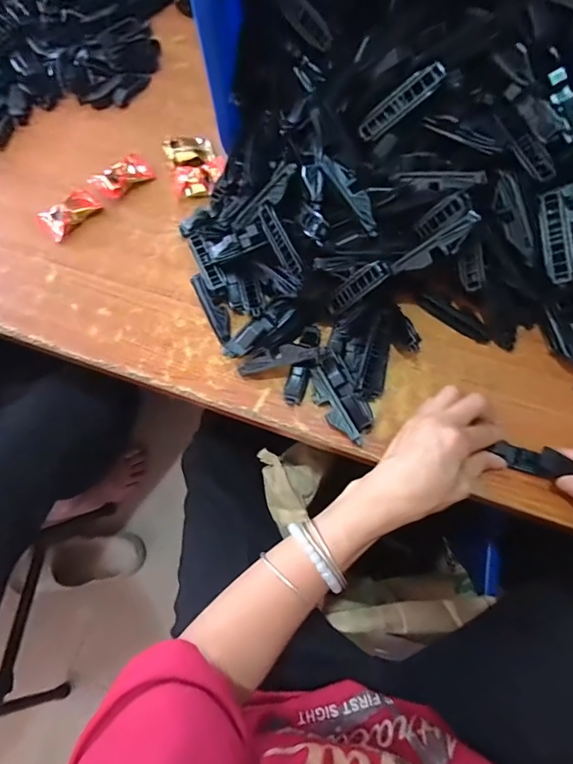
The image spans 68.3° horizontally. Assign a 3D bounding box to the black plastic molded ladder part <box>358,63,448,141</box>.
[{"bbox_3d":[0.095,-0.234,0.354,0.074,0.011,0.020,-31,71,23],"label":"black plastic molded ladder part"}]

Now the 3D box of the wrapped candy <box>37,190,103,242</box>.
[{"bbox_3d":[-0.237,-0.185,0.459,0.039,0.020,0.065,39,77,13],"label":"wrapped candy"}]

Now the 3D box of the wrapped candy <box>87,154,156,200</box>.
[{"bbox_3d":[-0.184,-0.231,0.472,0.062,0.022,0.040,-35,74,-9],"label":"wrapped candy"}]

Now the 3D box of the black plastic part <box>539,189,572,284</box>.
[{"bbox_3d":[0.221,-0.119,0.345,0.016,0.011,0.077,-5,86,0],"label":"black plastic part"}]

